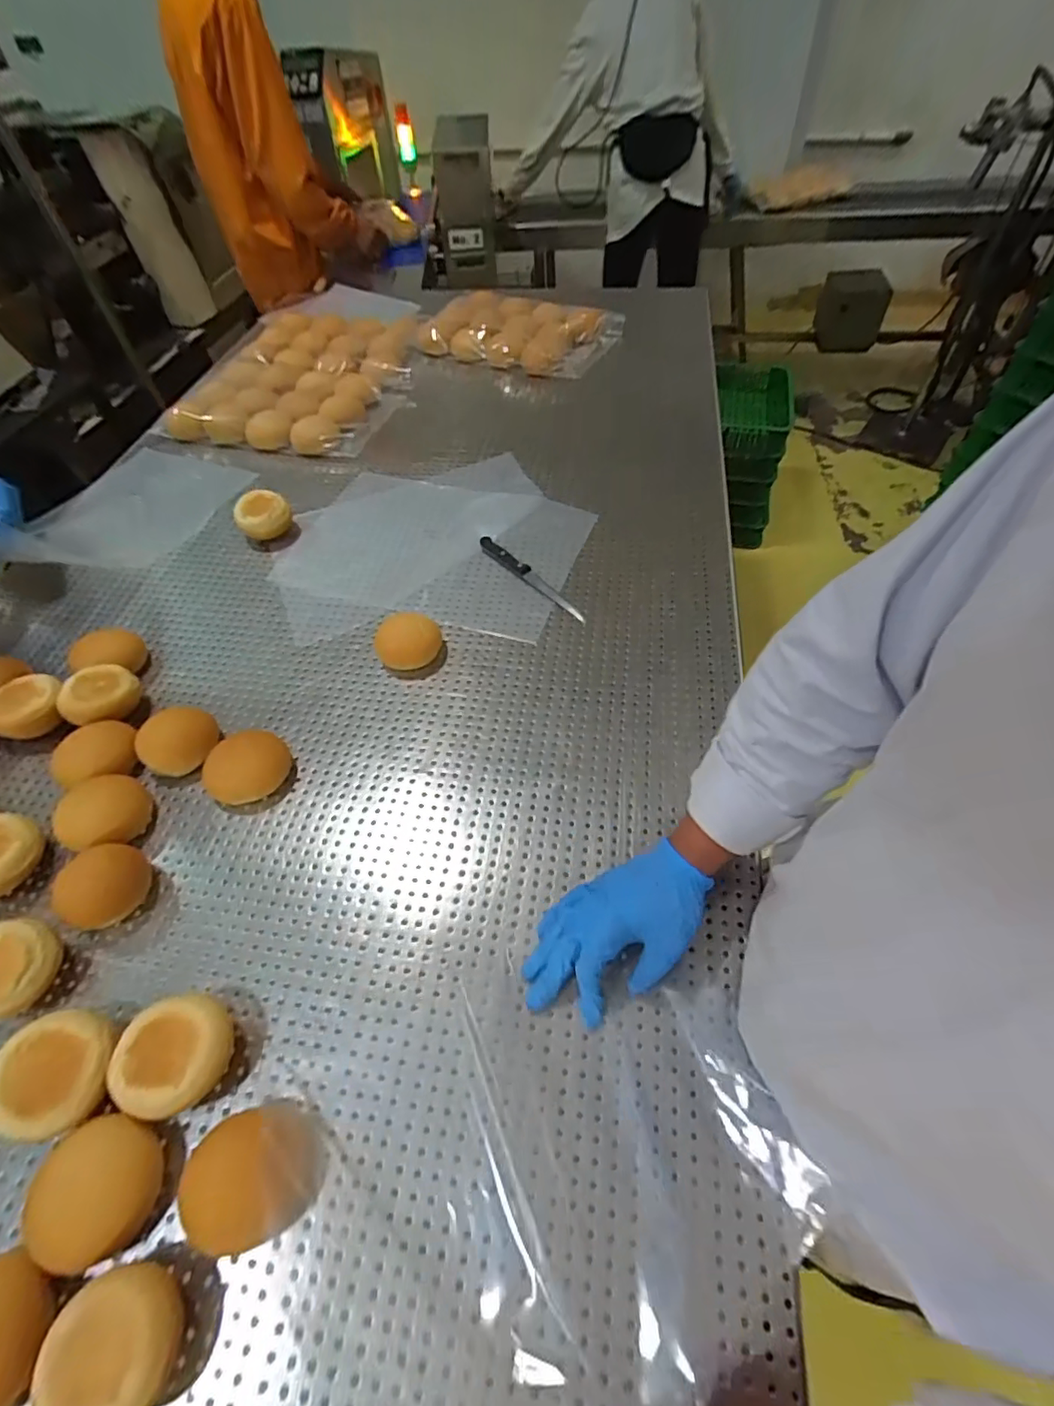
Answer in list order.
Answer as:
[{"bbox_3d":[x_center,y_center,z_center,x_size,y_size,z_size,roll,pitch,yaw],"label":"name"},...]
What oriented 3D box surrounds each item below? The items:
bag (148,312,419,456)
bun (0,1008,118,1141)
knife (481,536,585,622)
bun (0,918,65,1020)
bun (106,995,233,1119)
[{"bbox_3d":[-0.462,-0.692,1.183,0.429,0.060,0.530,3,53,5],"label":"bag"},{"bbox_3d":[-0.367,0.285,0.446,0.074,0.038,0.082,9,51,-26],"label":"bun"},{"bbox_3d":[0.002,-0.176,0.803,0.024,0.010,0.221,-33,58,-20],"label":"knife"},{"bbox_3d":[-0.443,0.232,0.497,0.077,0.055,0.078,-1,53,2],"label":"bun"},{"bbox_3d":[-0.270,0.275,0.450,0.078,0.052,0.079,-1,53,2],"label":"bun"}]

